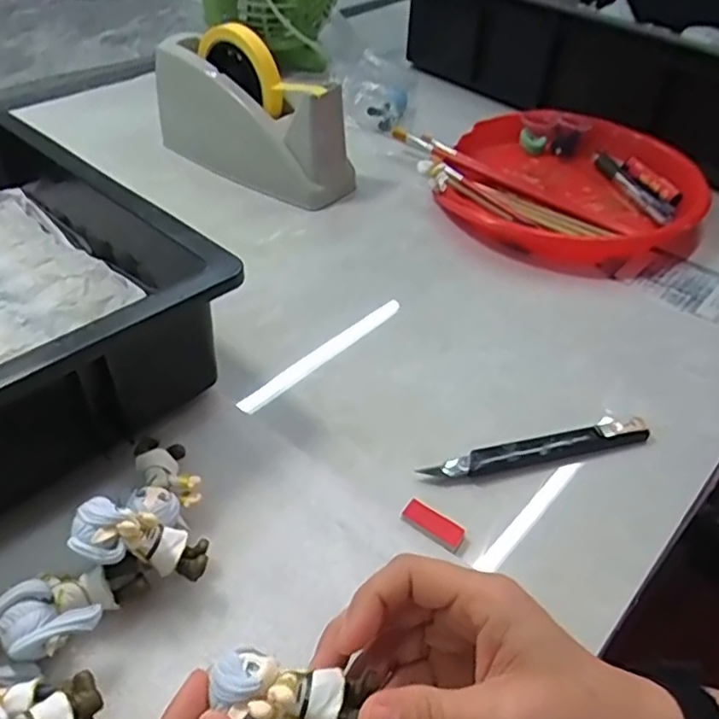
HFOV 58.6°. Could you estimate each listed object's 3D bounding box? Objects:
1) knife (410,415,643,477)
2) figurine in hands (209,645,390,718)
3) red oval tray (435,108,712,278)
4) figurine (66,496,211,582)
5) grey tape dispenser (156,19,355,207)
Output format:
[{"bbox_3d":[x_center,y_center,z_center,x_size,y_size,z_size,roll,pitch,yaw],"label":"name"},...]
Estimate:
[{"bbox_3d":[0.110,0.055,0.388,0.145,0.009,0.018,-11,44,-15],"label":"knife"},{"bbox_3d":[-0.024,0.124,0.241,0.060,0.020,0.028,13,42,-8],"label":"figurine in hands"},{"bbox_3d":[0.208,-0.169,0.624,0.233,0.049,0.254,11,43,8],"label":"red oval tray"},{"bbox_3d":[-0.099,0.082,0.297,0.062,0.022,0.027,27,36,-24],"label":"figurine"},{"bbox_3d":[-0.108,-0.238,0.613,0.215,0.116,0.061,25,46,22],"label":"grey tape dispenser"}]

